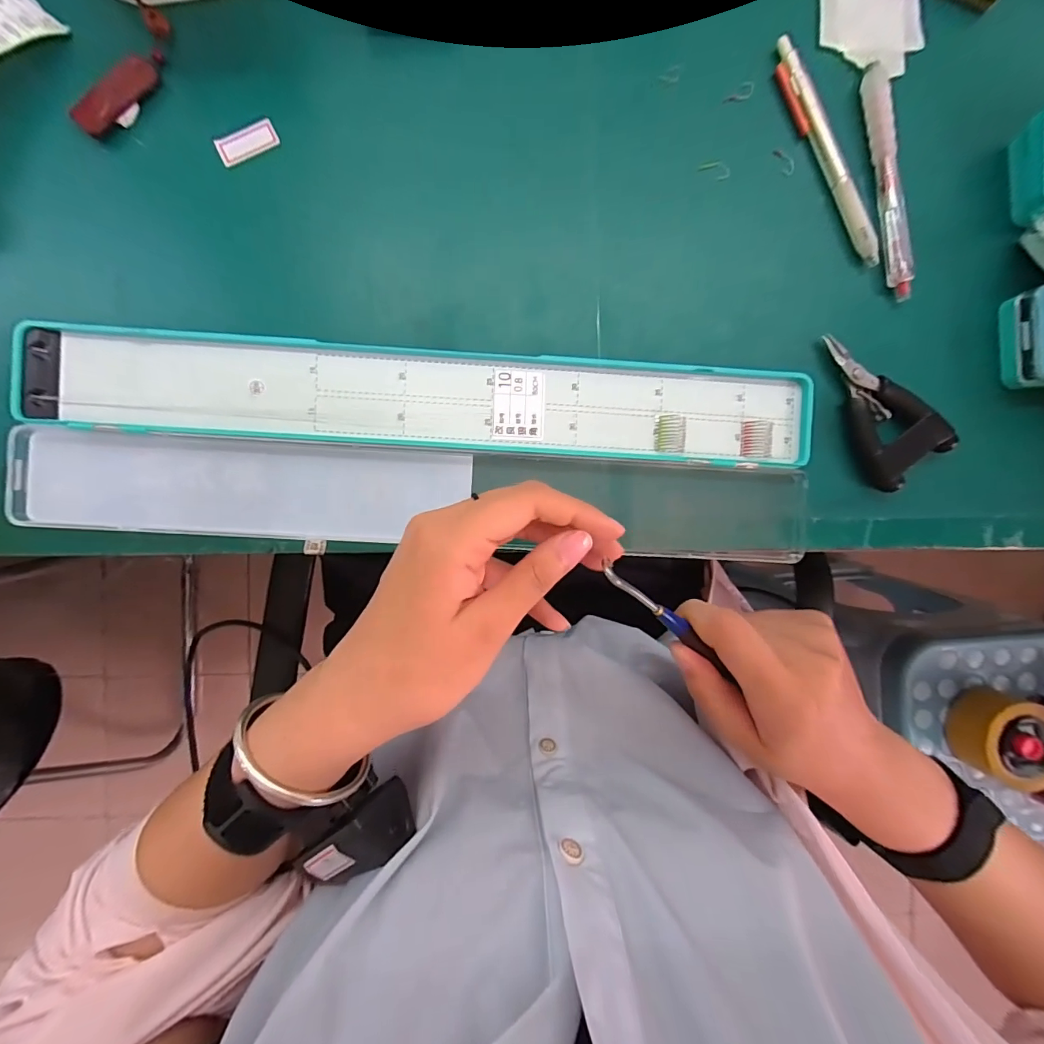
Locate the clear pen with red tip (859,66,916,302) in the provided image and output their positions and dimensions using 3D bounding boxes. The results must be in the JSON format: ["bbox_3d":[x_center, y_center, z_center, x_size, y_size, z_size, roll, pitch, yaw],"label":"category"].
[{"bbox_3d":[0.220,-0.204,0.270,0.014,0.010,0.136,-9,91,-2],"label":"clear pen with red tip"}]

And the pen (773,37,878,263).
[{"bbox_3d":[0.183,-0.220,0.270,0.014,0.010,0.139,-26,92,-2],"label":"pen"}]

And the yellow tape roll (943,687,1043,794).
[{"bbox_3d":[0.580,0.259,0.532,0.110,0.059,0.094,32,89,-2],"label":"yellow tape roll"}]

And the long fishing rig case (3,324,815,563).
[{"bbox_3d":[-0.053,-0.043,0.259,0.443,0.011,0.111,3,89,-2],"label":"long fishing rig case"}]

